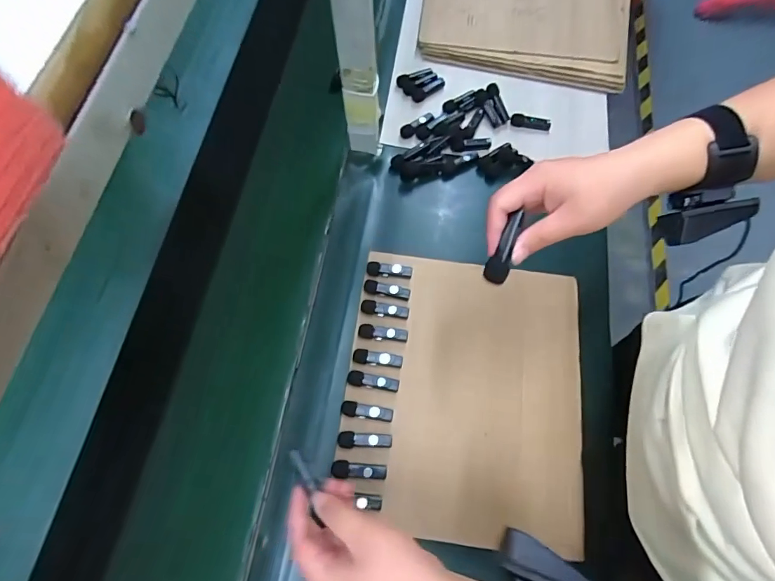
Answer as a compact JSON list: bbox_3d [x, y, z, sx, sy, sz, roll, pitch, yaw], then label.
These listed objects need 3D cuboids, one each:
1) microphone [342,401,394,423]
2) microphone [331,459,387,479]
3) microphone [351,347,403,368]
[{"bbox_3d":[-0.025,0.149,0.535,0.064,0.010,0.018,9,70,3],"label":"microphone"},{"bbox_3d":[-0.034,0.213,0.512,0.064,0.007,0.019,6,69,2],"label":"microphone"},{"bbox_3d":[-0.013,0.087,0.560,0.064,0.010,0.019,7,69,2],"label":"microphone"}]

